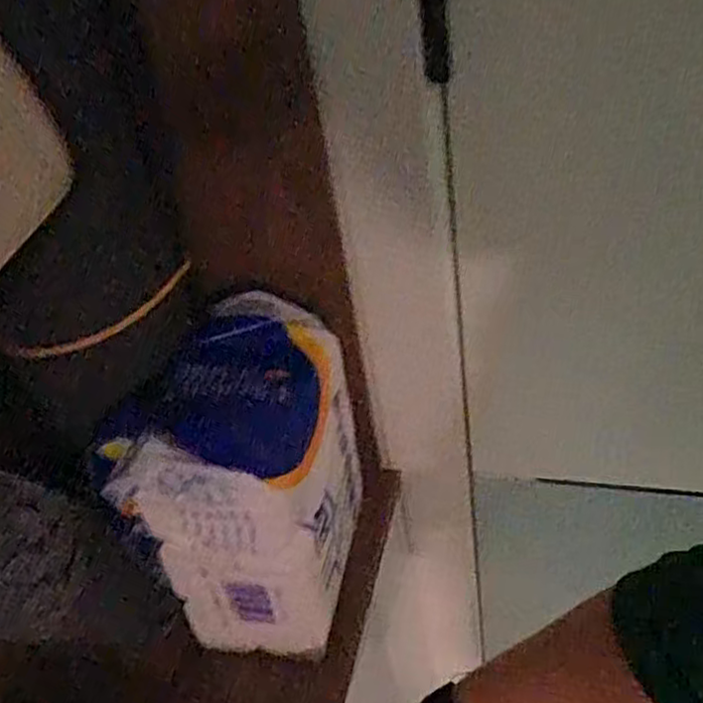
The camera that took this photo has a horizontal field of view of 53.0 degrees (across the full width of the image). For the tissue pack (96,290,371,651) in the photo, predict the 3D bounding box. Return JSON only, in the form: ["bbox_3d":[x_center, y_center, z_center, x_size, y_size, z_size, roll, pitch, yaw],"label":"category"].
[{"bbox_3d":[-0.074,0.096,0.534,0.125,0.219,0.167,2,39,17],"label":"tissue pack"}]

